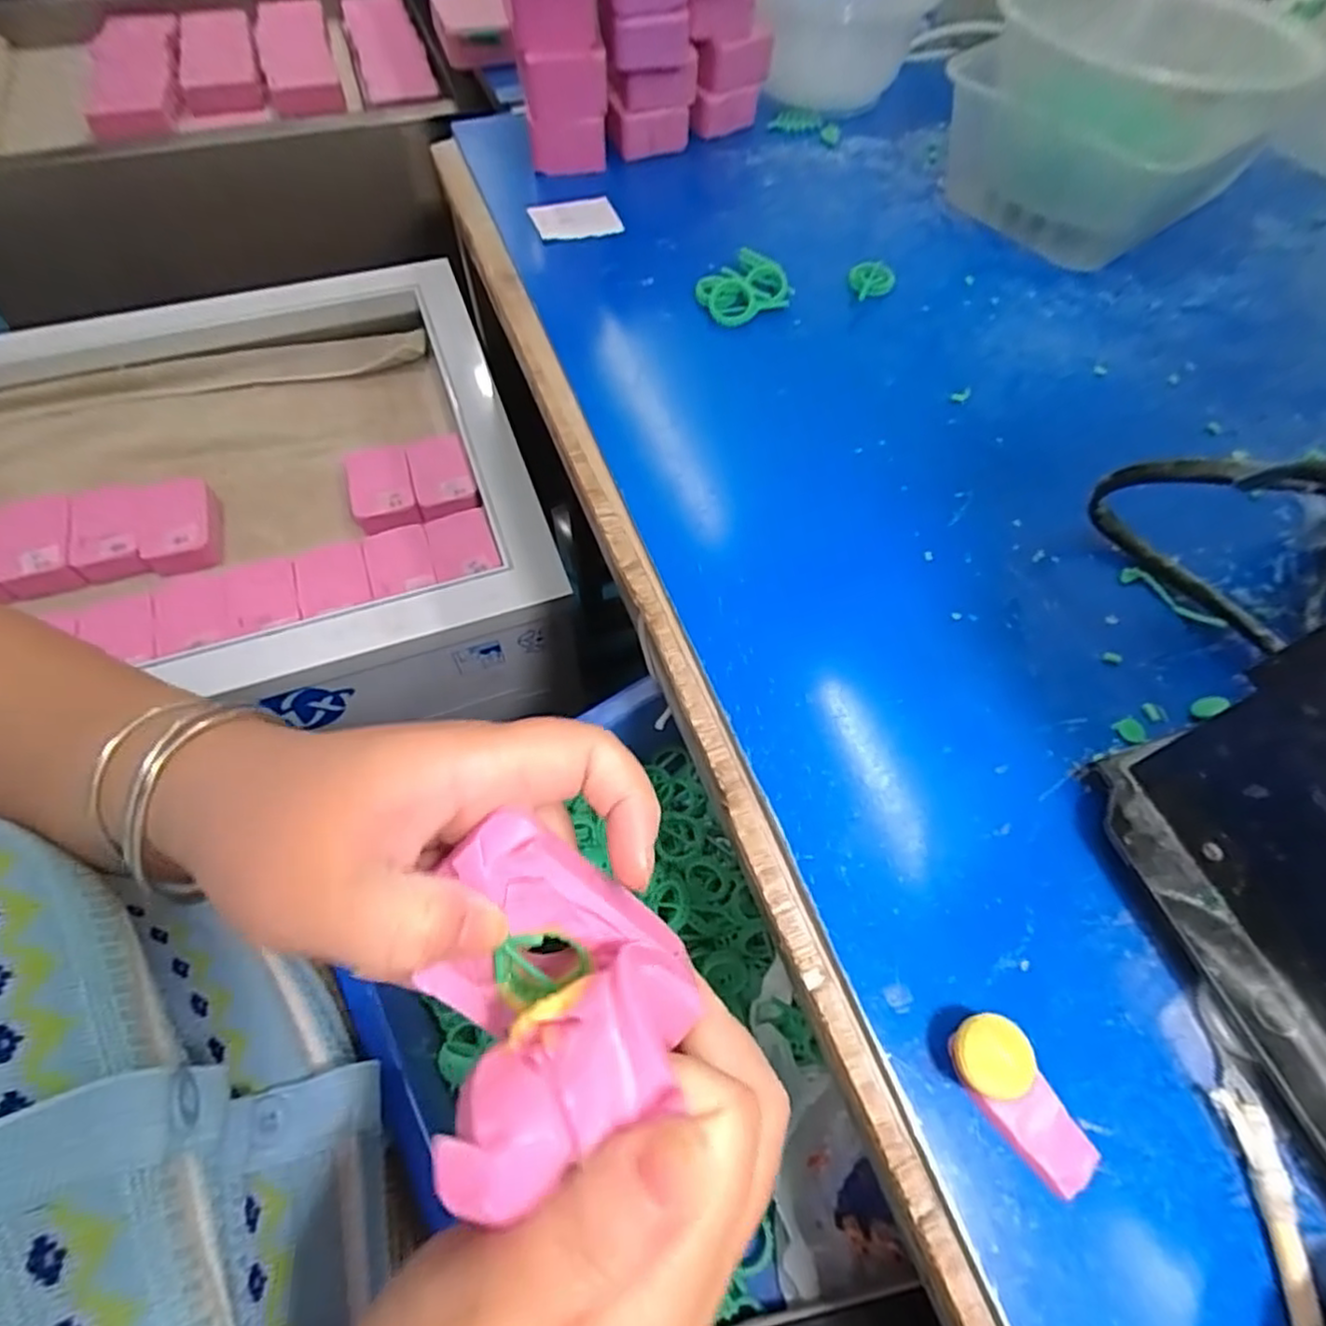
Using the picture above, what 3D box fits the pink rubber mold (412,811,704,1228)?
[{"bbox_3d":[-0.027,0.074,0.162,0.057,0.036,0.071,-22,62,-13],"label":"pink rubber mold"}]

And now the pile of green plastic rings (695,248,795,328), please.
[{"bbox_3d":[0.042,-0.201,0.367,0.046,0.015,0.039,-19,62,-11],"label":"pile of green plastic rings"}]

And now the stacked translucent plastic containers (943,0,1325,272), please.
[{"bbox_3d":[0.250,-0.308,0.393,0.134,0.091,0.147,-26,63,-15],"label":"stacked translucent plastic containers"}]

